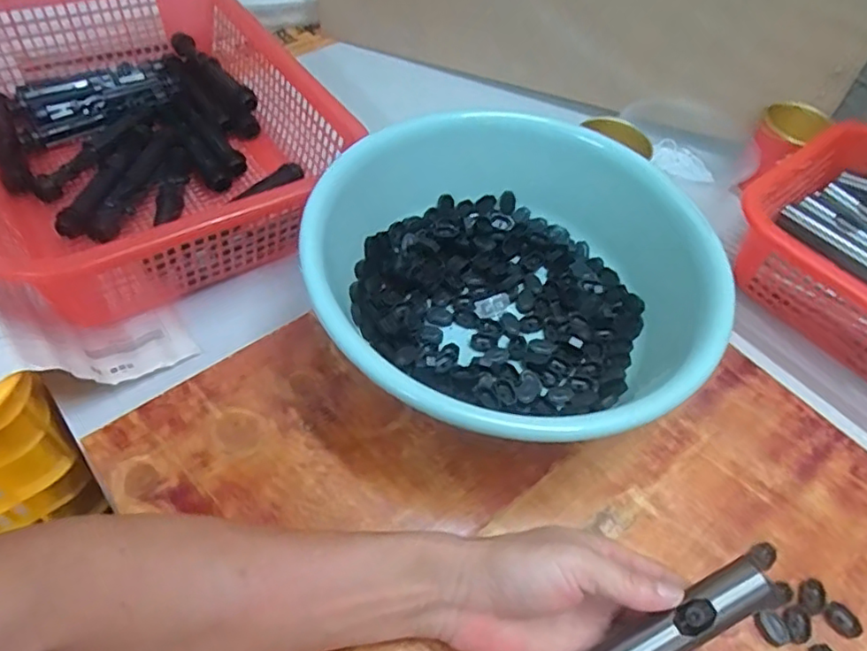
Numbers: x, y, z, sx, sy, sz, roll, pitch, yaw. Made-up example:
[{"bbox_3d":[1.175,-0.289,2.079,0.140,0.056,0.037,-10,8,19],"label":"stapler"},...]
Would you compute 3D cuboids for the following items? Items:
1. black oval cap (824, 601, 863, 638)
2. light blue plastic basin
[{"bbox_3d":[0.266,0.191,0.385,0.023,0.006,0.017,38,60,21],"label":"black oval cap"},{"bbox_3d":[0.052,-0.032,0.458,0.268,0.110,0.281,2,54,-3],"label":"light blue plastic basin"}]

